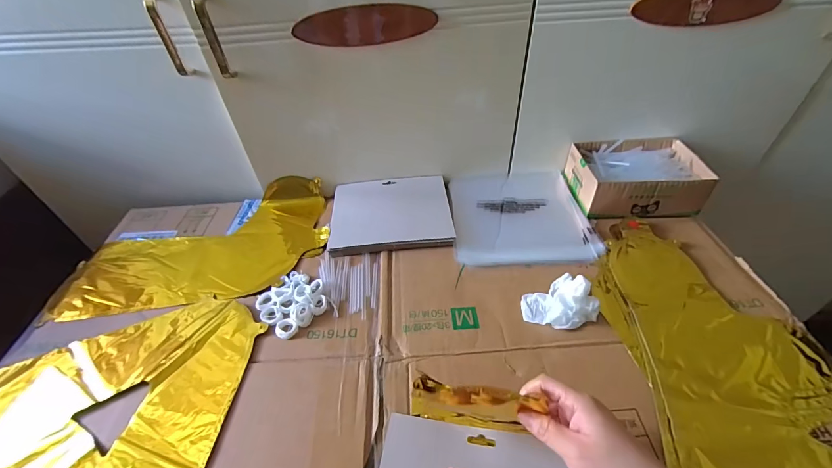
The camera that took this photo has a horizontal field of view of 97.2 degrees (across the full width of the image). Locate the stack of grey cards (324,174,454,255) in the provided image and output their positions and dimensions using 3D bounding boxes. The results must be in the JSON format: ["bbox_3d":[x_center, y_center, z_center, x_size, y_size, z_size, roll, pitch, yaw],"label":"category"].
[{"bbox_3d":[-0.041,-0.036,0.611,0.191,0.015,0.165,-4,44,-1],"label":"stack of grey cards"}]

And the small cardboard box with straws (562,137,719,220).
[{"bbox_3d":[0.371,-0.096,0.624,0.194,0.067,0.142,-3,44,1],"label":"small cardboard box with straws"}]

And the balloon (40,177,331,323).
[{"bbox_3d":[-0.331,0.035,0.568,0.398,0.038,0.206,-18,44,-13],"label":"balloon"}]

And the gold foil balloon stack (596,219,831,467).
[{"bbox_3d":[0.346,0.157,0.401,0.215,0.022,0.449,-8,44,-5],"label":"gold foil balloon stack"}]

